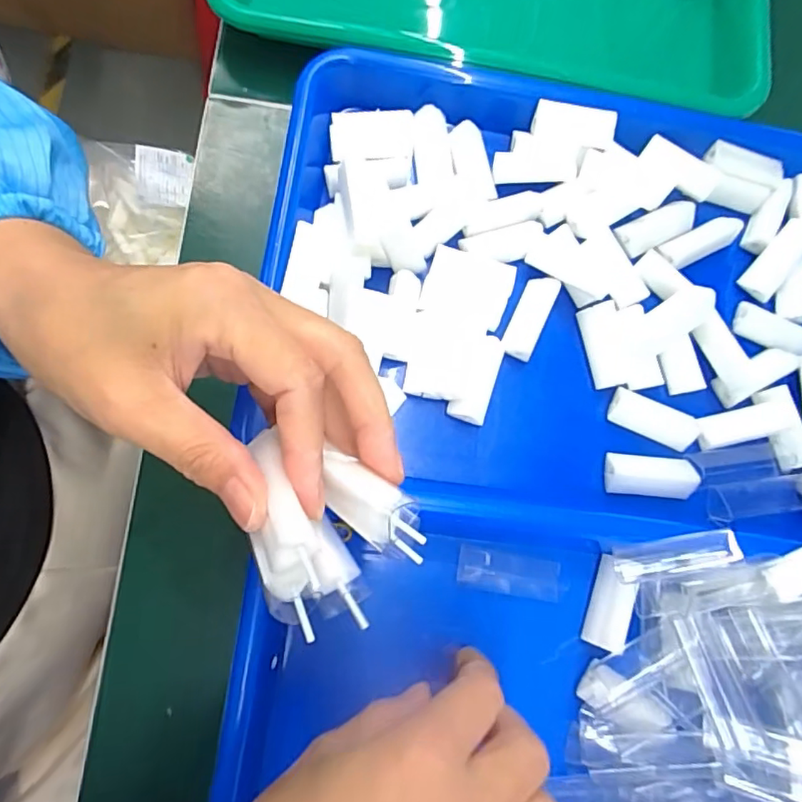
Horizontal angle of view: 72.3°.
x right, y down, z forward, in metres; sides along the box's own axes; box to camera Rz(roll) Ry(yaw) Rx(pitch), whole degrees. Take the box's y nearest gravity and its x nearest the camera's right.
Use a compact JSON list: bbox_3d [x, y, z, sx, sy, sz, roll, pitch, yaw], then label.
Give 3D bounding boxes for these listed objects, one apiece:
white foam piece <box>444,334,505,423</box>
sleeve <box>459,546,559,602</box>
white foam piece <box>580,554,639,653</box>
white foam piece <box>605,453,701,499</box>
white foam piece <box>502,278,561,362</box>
[{"bbox_3d":[0.041,-0.012,0.295,0.020,0.016,0.046,21,78,-2],"label":"white foam piece"},{"bbox_3d":[0.055,0.089,0.281,0.052,0.005,0.020,11,77,-4],"label":"sleeve"},{"bbox_3d":[0.106,0.103,0.278,0.016,0.015,0.043,22,78,-2],"label":"white foam piece"},{"bbox_3d":[0.132,0.039,0.292,0.046,0.010,0.021,5,79,-5],"label":"white foam piece"},{"bbox_3d":[0.072,-0.046,0.304,0.019,0.012,0.048,26,78,-1],"label":"white foam piece"}]

